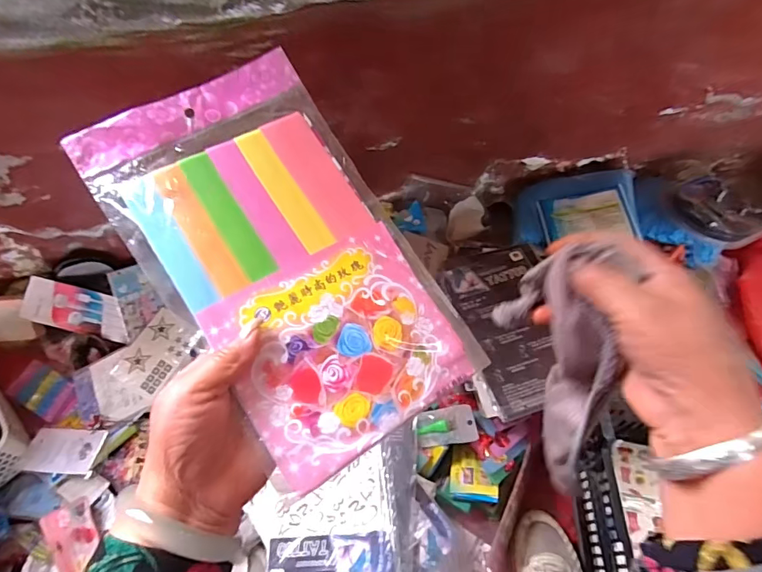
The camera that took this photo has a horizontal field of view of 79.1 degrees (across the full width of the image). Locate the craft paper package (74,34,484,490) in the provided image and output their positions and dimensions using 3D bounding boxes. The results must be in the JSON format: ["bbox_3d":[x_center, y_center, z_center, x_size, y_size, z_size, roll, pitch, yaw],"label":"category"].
[{"bbox_3d":[-0.065,-0.023,0.315,0.156,0.008,0.270,-31,82,-21],"label":"craft paper package"}]

